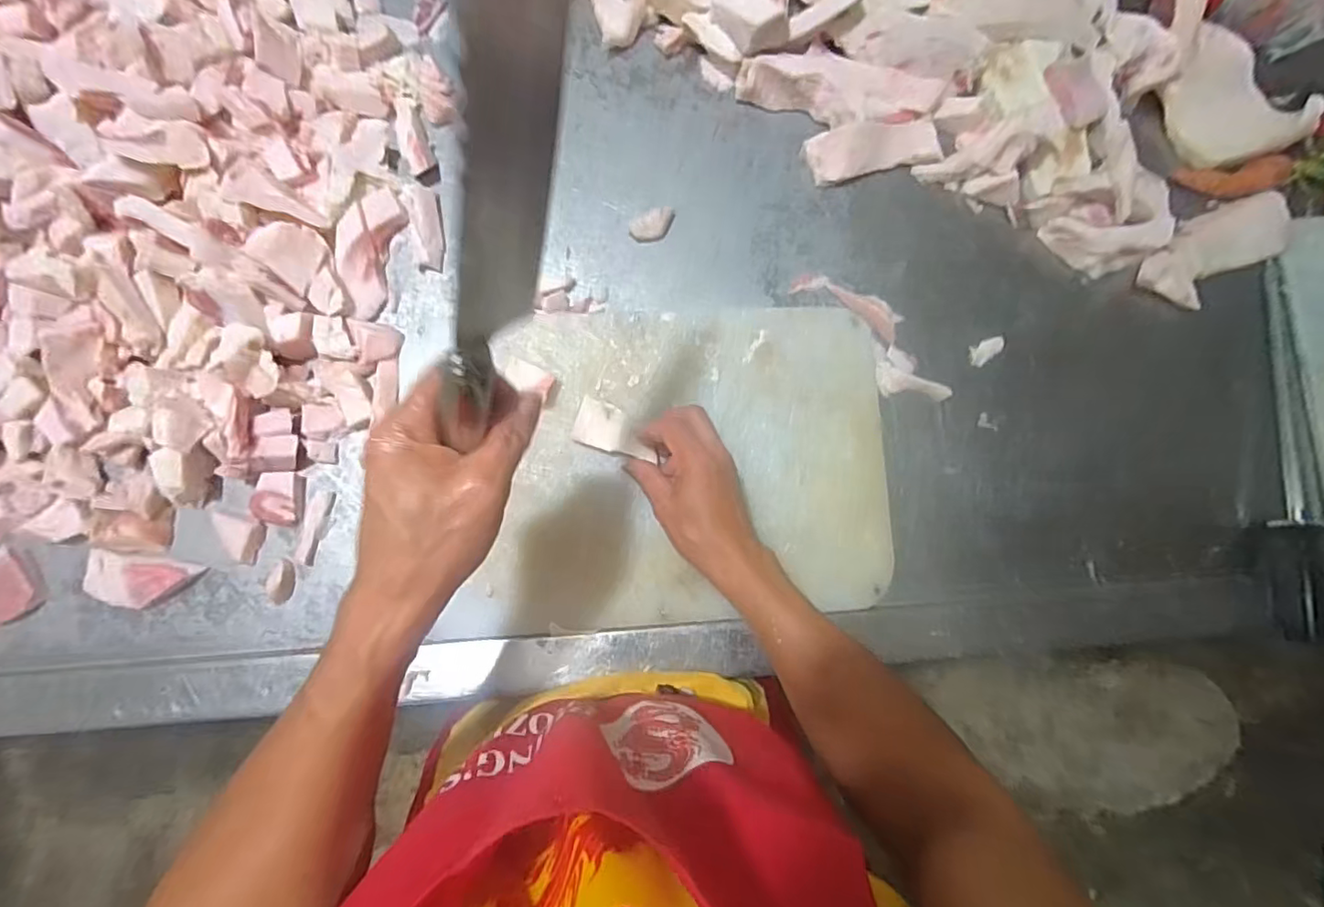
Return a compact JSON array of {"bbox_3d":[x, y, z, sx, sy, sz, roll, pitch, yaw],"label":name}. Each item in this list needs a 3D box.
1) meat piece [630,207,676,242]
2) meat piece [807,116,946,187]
[{"bbox_3d":[-0.008,-0.230,0.575,0.044,0.019,0.027,-42,89,-7],"label":"meat piece"},{"bbox_3d":[0.223,-0.317,0.597,0.147,0.029,0.054,-14,86,-6],"label":"meat piece"}]

